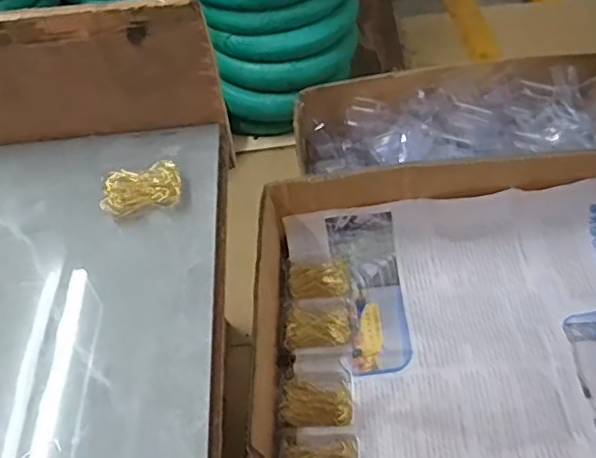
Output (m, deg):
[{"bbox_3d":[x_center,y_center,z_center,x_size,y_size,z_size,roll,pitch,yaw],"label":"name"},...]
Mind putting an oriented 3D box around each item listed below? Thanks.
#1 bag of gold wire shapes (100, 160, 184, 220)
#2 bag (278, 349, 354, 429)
[{"bbox_3d":[-0.148,-0.036,0.564,0.073,0.029,0.042,-16,50,-7],"label":"bag of gold wire shapes"},{"bbox_3d":[0.020,0.167,0.637,0.075,0.028,0.090,-1,51,6],"label":"bag"}]

